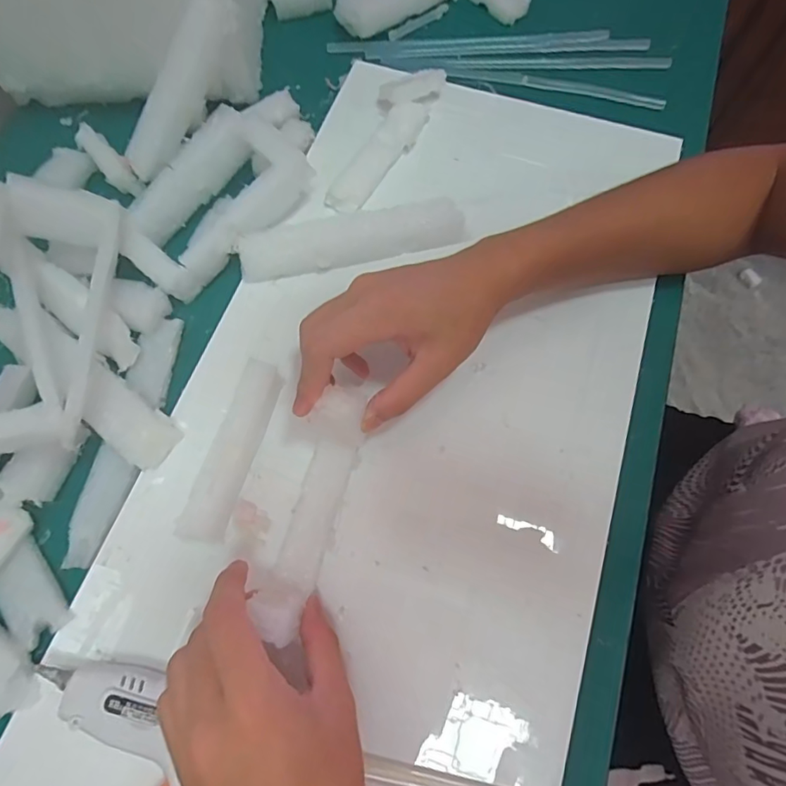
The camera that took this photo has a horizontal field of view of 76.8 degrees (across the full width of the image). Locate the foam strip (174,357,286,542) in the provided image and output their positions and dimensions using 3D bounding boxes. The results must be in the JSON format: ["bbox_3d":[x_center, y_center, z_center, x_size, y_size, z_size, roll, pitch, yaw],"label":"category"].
[{"bbox_3d":[-0.100,0.036,0.319,0.023,0.031,0.116,14,71,5],"label":"foam strip"}]

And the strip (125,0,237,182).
[{"bbox_3d":[-0.163,-0.233,0.382,0.148,0.030,0.023,-42,70,31],"label":"strip"}]

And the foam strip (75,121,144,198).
[{"bbox_3d":[-0.229,-0.187,0.401,0.021,0.010,0.061,-45,104,-14],"label":"foam strip"}]

